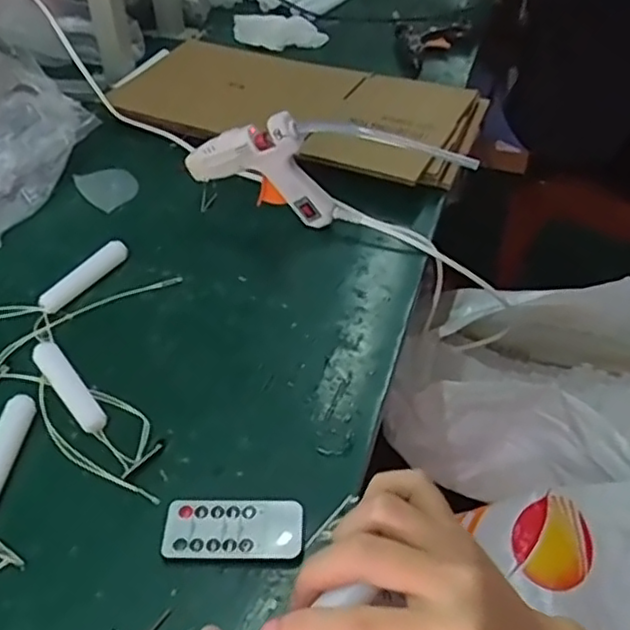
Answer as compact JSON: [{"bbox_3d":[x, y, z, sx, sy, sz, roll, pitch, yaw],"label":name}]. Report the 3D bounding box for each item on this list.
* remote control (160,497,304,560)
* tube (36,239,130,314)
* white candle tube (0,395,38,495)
[{"bbox_3d":[-0.050,0.131,0.406,0.083,0.006,0.039,1,45,1],"label":"remote control"},{"bbox_3d":[-0.197,-0.034,0.566,0.020,0.015,0.088,26,51,23],"label":"tube"},{"bbox_3d":[-0.209,0.093,0.440,0.019,0.017,0.089,3,46,3],"label":"white candle tube"}]

